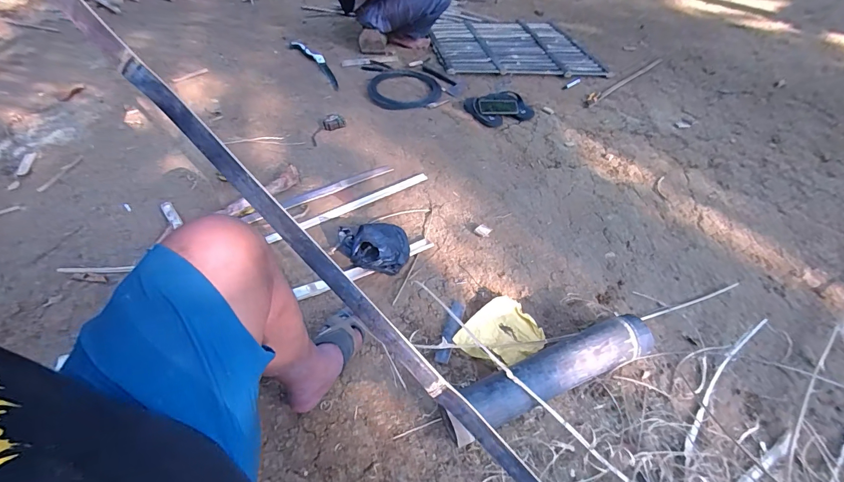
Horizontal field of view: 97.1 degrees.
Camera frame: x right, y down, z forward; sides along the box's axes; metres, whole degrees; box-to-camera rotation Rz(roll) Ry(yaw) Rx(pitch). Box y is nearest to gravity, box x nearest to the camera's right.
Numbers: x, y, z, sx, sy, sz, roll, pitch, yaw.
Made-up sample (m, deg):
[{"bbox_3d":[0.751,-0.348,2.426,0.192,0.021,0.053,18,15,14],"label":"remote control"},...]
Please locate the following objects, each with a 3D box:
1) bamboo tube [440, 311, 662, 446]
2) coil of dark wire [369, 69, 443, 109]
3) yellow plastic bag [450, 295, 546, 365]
[{"bbox_3d":[0.266,0.280,0.778,0.474,0.096,0.096,-19,51,-14],"label":"bamboo tube"},{"bbox_3d":[-0.081,-0.697,1.716,0.330,0.030,0.345,15,48,11],"label":"coil of dark wire"},{"bbox_3d":[0.189,0.222,0.882,0.196,0.028,0.155,-32,55,-23],"label":"yellow plastic bag"}]

